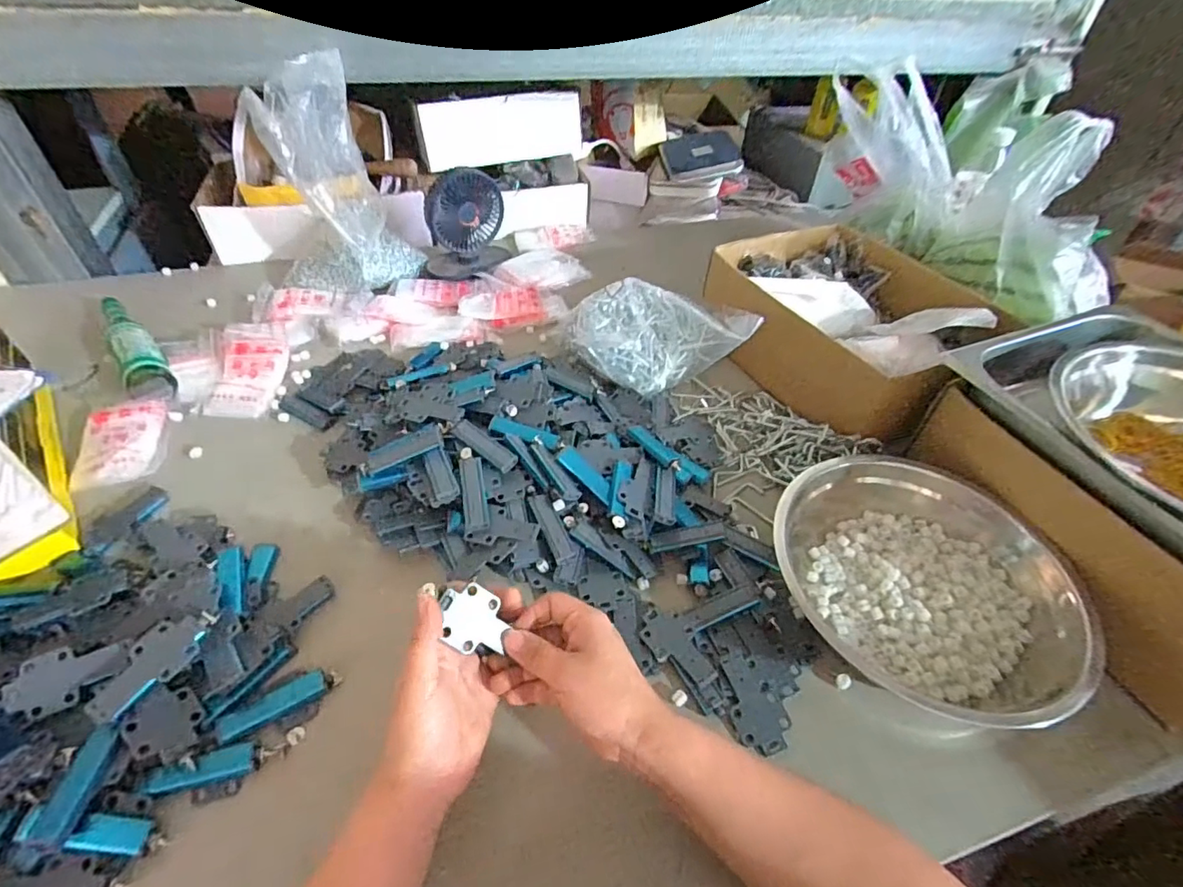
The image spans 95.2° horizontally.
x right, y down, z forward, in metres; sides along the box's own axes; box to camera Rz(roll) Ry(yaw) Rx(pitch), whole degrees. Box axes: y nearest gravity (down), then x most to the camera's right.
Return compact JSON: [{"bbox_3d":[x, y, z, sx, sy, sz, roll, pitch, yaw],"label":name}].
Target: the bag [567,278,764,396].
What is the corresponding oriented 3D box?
[{"bbox_3d":[0.081,-0.145,0.706,0.223,0.090,0.146,3,46,-1],"label":"bag"}]

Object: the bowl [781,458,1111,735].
[{"bbox_3d":[0.283,0.123,0.478,0.237,0.070,0.224,2,46,-2],"label":"bowl"}]

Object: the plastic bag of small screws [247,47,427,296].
[{"bbox_3d":[-0.355,-0.365,0.766,0.119,0.270,0.168,29,51,22],"label":"plastic bag of small screws"}]

